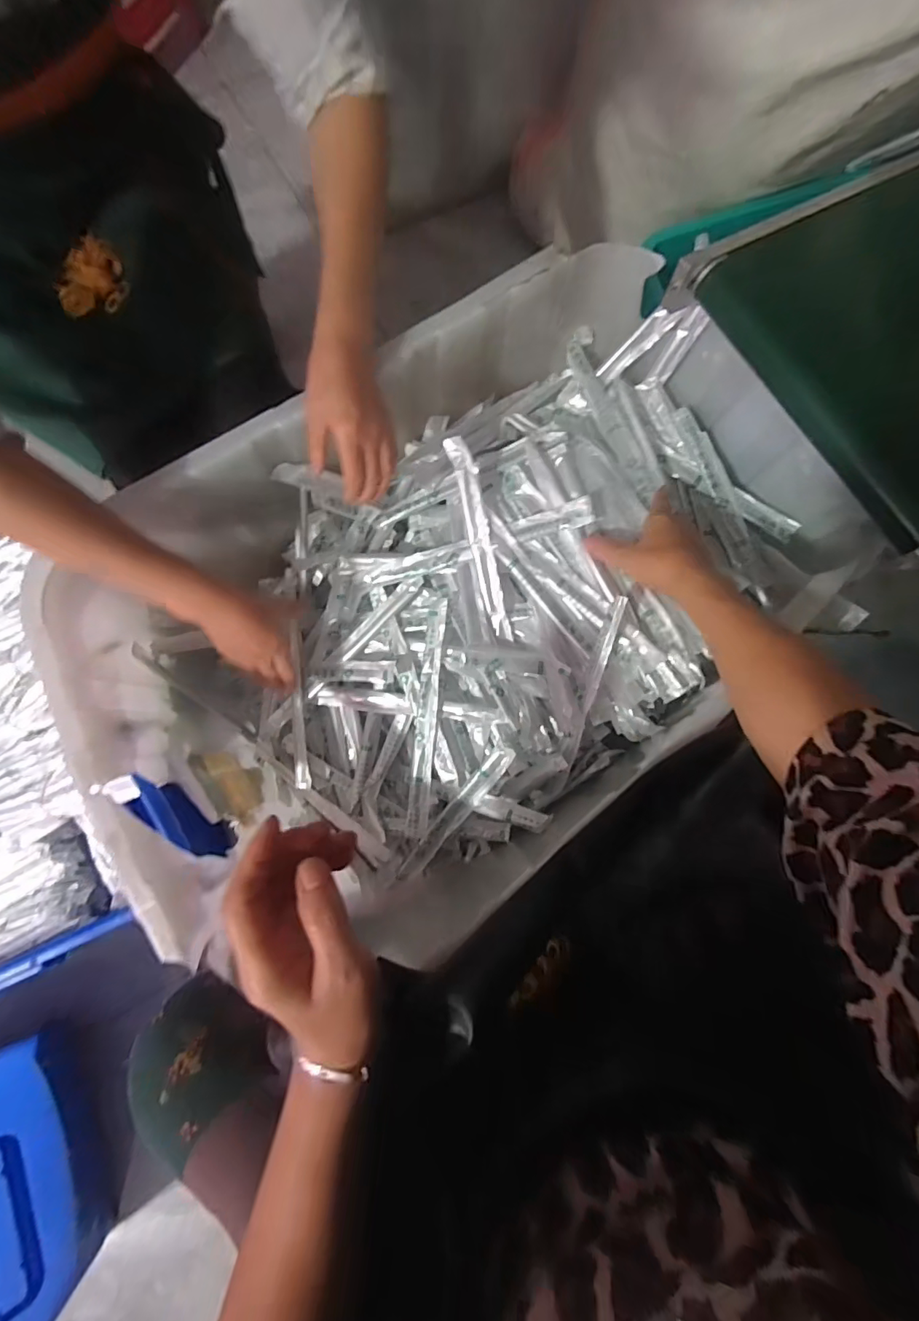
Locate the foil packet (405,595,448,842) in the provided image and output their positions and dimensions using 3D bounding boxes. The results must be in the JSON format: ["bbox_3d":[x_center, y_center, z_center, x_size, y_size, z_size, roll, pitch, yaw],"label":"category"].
[{"bbox_3d":[-0.039,0.070,0.608,0.028,0.011,0.285,5,90,20],"label":"foil packet"}]

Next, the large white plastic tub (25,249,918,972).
[{"bbox_3d":[0.017,-0.056,0.585,0.753,0.267,0.477,-32,81,-7],"label":"large white plastic tub"}]

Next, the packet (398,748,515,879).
[{"bbox_3d":[-0.008,0.189,0.612,0.025,0.013,0.231,38,111,7],"label":"packet"}]

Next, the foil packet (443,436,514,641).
[{"bbox_3d":[0.024,-0.134,0.582,0.027,0.016,0.227,-14,103,-3],"label":"foil packet"}]

